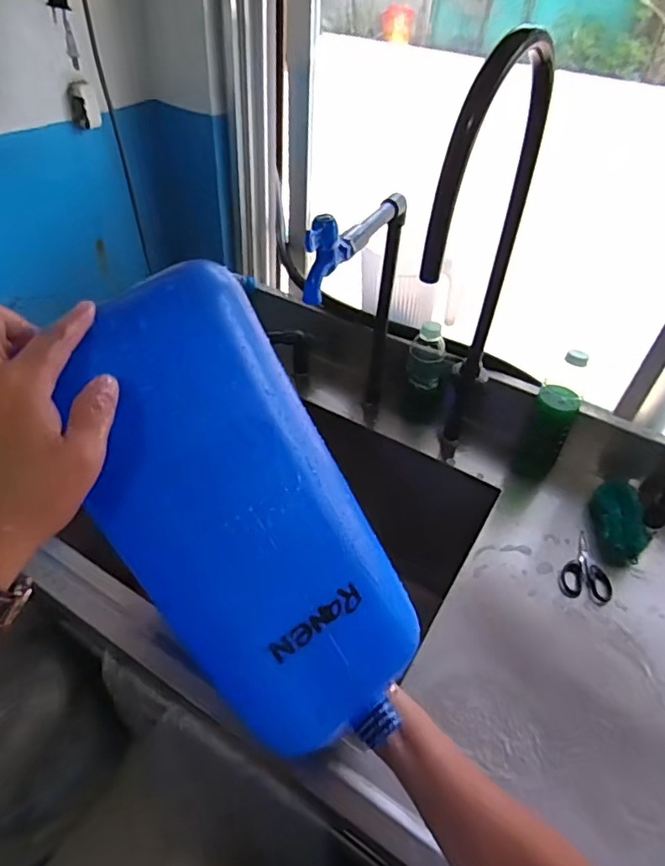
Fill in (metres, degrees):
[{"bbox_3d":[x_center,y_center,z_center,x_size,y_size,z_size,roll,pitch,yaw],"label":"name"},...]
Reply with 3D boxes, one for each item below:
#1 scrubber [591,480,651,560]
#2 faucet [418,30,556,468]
[{"bbox_3d":[0.411,0.128,0.763,0.064,0.035,0.127,6,44,1],"label":"scrubber"},{"bbox_3d":[0.155,-0.133,0.635,0.042,0.542,0.251,27,49,21],"label":"faucet"}]

